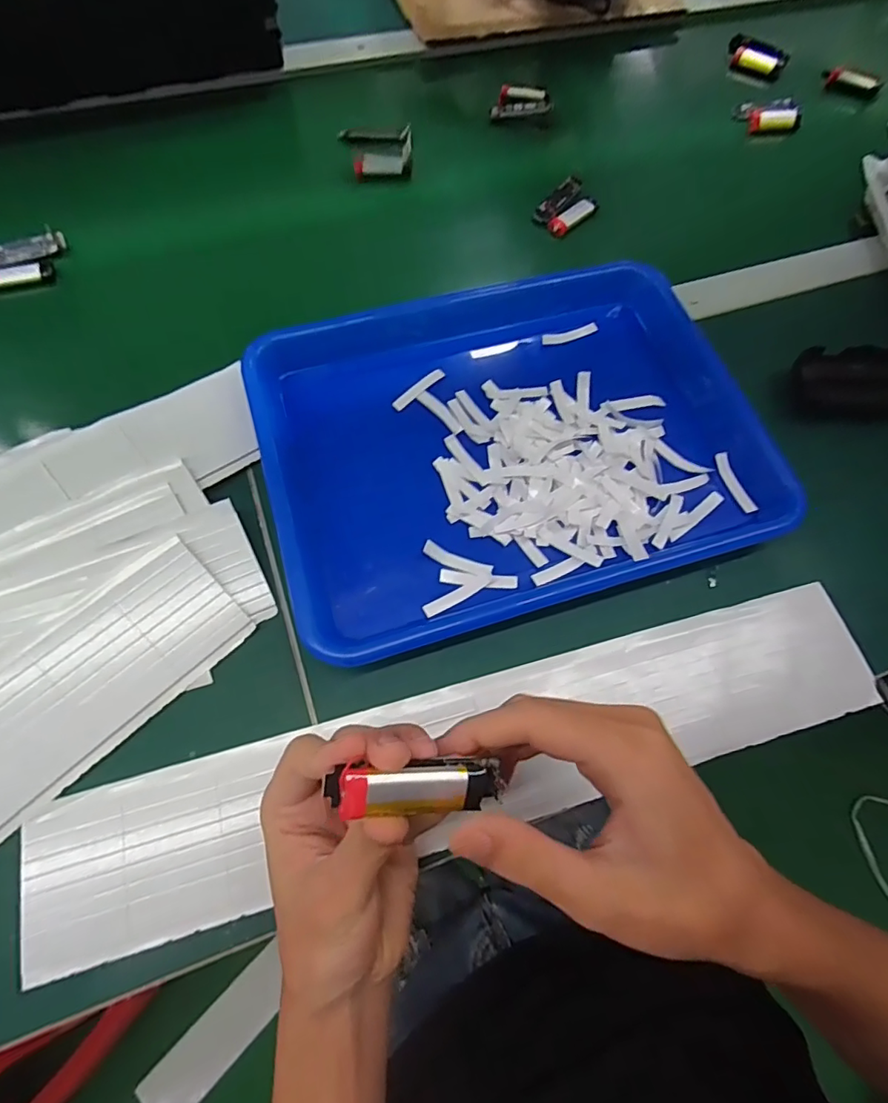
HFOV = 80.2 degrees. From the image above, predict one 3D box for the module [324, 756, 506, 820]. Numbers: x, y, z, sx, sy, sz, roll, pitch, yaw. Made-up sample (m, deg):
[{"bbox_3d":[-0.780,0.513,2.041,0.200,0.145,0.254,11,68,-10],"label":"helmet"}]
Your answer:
[{"bbox_3d":[-0.008,0.088,0.197,0.069,0.011,0.018,8,67,-24],"label":"module"}]

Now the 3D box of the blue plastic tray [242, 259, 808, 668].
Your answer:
[{"bbox_3d":[0.039,-0.092,0.381,0.322,0.050,0.275,-17,71,-8],"label":"blue plastic tray"}]

